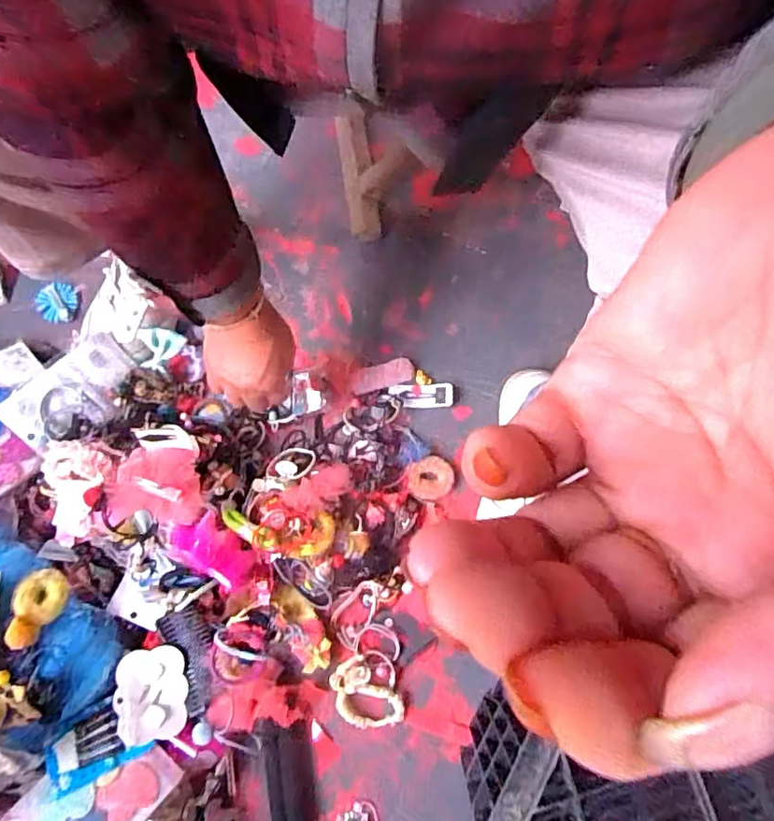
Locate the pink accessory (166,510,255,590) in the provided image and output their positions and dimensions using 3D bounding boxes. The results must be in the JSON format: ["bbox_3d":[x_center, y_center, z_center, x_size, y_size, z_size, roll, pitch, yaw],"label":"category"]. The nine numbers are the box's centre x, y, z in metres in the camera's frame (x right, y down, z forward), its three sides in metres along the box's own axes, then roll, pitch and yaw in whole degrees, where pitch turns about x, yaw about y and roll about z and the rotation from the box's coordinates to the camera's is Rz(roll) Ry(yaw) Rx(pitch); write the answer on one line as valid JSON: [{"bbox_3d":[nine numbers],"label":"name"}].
[{"bbox_3d":[-0.176,0.138,0.569,0.081,0.033,0.051,30,81,6],"label":"pink accessory"}]

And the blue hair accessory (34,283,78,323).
[{"bbox_3d":[-0.400,-0.130,0.683,0.044,0.013,0.047,0,79,1],"label":"blue hair accessory"}]

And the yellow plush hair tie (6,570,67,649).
[{"bbox_3d":[-0.331,0.188,0.540,0.044,0.015,0.069,11,62,-28],"label":"yellow plush hair tie"}]

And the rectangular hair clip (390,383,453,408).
[{"bbox_3d":[0.039,-0.018,0.648,0.071,0.014,0.027,2,79,1],"label":"rectangular hair clip"}]

